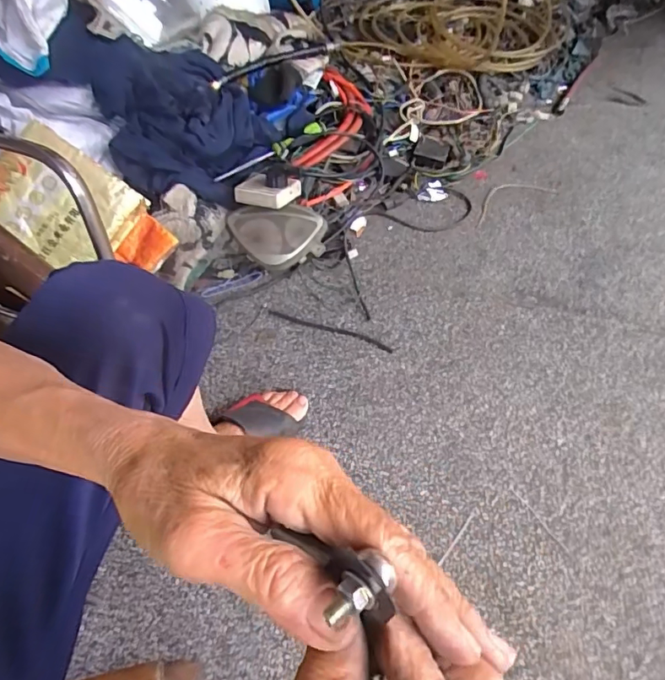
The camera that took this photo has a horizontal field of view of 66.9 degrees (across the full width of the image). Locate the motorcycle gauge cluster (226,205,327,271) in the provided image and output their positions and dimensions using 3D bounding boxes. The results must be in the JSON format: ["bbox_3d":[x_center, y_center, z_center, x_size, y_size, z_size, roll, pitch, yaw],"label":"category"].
[{"bbox_3d":[-0.096,-0.180,0.897,0.164,0.056,0.103,0,90,6],"label":"motorcycle gauge cluster"}]

